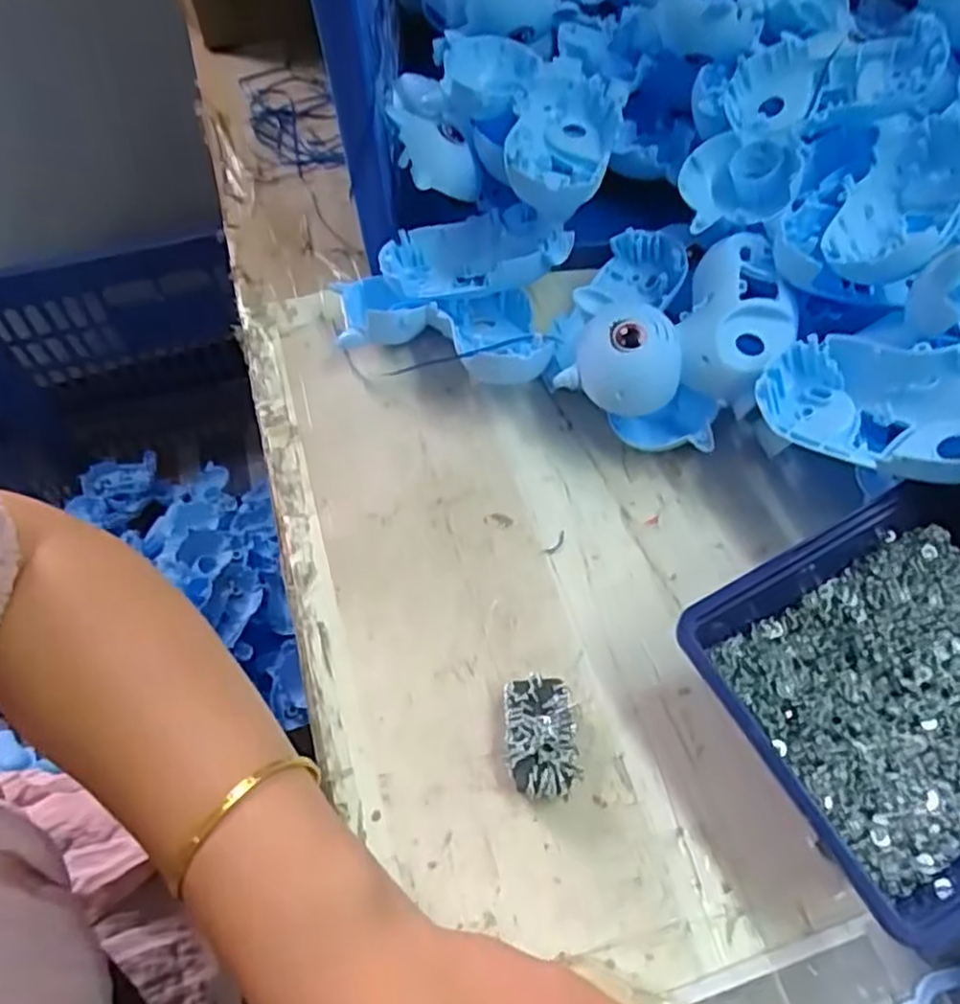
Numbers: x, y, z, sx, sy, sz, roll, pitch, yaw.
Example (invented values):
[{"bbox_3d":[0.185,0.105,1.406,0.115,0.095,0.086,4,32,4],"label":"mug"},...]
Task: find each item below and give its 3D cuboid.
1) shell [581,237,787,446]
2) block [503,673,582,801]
[{"bbox_3d":[0.151,-0.110,0.419,0.061,0.032,0.102,16,58,14],"label":"shell"},{"bbox_3d":[0.028,0.109,0.332,0.032,0.020,0.053,-4,55,1],"label":"block"}]

